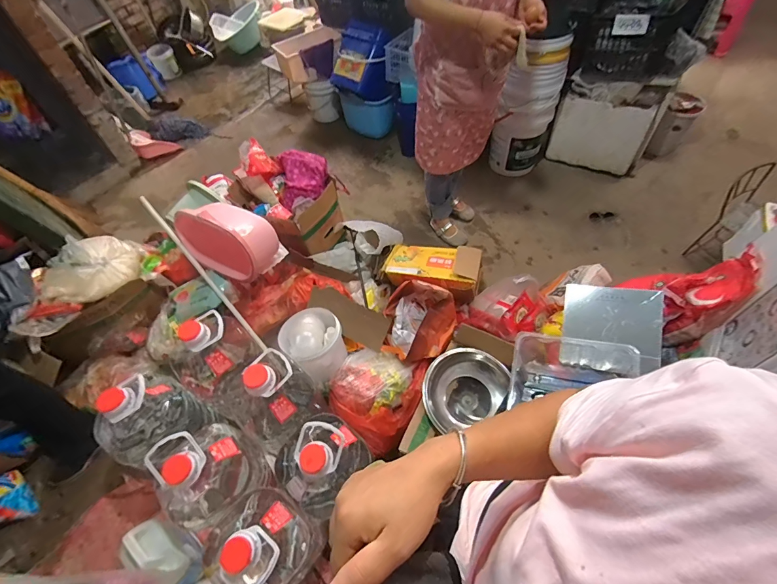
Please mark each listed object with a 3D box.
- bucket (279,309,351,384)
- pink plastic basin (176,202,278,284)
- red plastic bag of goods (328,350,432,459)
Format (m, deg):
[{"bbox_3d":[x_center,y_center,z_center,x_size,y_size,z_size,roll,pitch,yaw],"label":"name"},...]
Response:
[{"bbox_3d":[-0.279,0.191,1.407,0.227,0.171,0.210,-2,56,3],"label":"bucket"},{"bbox_3d":[-0.636,-0.218,1.456,0.398,0.250,0.228,19,59,16],"label":"pink plastic basin"},{"bbox_3d":[-0.044,0.367,1.322,0.304,0.193,0.323,18,59,15],"label":"red plastic bag of goods"}]

